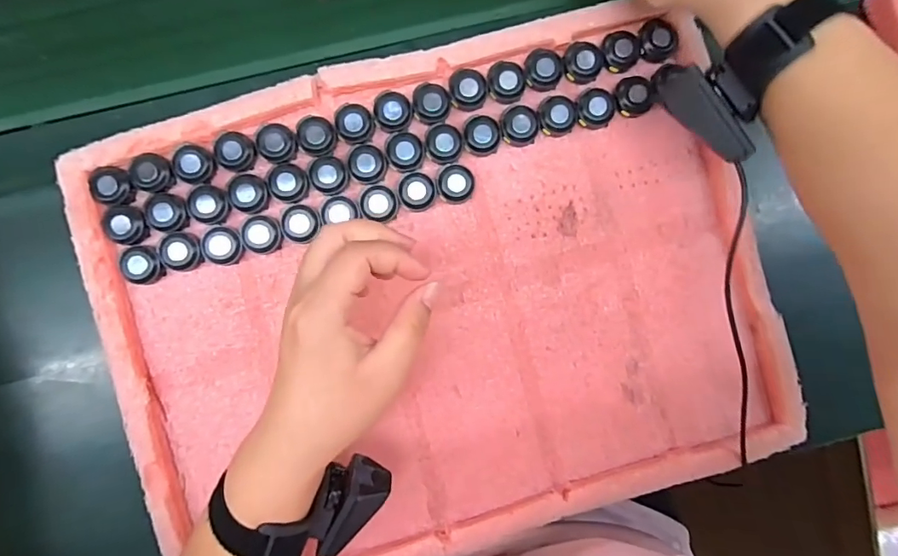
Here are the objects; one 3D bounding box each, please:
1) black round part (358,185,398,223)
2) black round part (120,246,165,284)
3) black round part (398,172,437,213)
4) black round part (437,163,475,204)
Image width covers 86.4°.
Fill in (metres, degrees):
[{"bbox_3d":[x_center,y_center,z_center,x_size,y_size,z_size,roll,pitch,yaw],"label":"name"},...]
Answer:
[{"bbox_3d":[-0.053,-0.057,0.367,0.028,0.012,0.027,0,90,-2],"label":"black round part"},{"bbox_3d":[-0.226,-0.010,0.353,0.029,0.008,0.026,31,89,-2],"label":"black round part"},{"bbox_3d":[-0.024,-0.067,0.369,0.028,0.012,0.030,0,90,-2],"label":"black round part"},{"bbox_3d":[0.005,-0.073,0.371,0.027,0.014,0.028,-4,90,-2],"label":"black round part"}]

